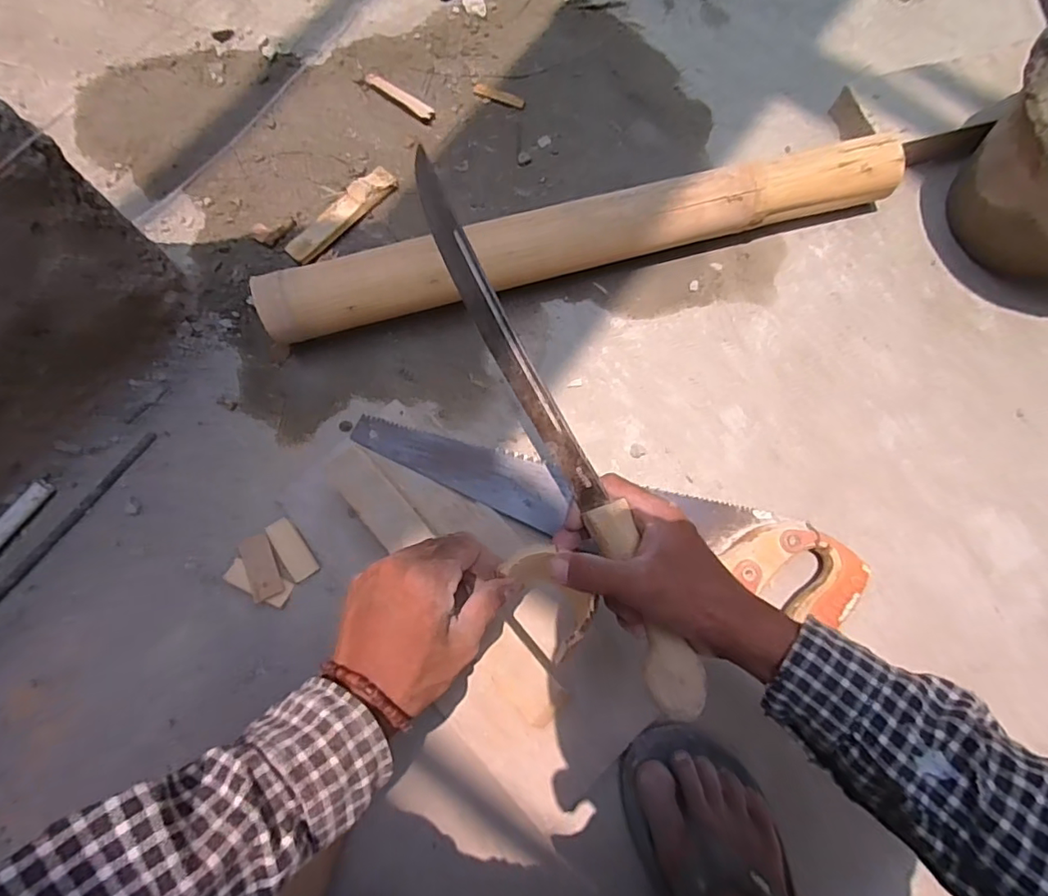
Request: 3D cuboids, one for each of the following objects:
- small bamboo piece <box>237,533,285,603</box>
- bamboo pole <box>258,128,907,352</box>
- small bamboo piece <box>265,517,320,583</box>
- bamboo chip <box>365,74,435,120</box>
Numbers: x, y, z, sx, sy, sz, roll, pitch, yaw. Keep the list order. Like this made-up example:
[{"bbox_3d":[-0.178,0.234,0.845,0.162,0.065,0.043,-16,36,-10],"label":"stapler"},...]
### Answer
[{"bbox_3d":[-0.244,0.111,0.513,0.028,0.010,0.059,-22,77,-7],"label":"small bamboo piece"},{"bbox_3d":[0.072,-0.215,0.582,0.673,0.076,0.069,-16,77,-5],"label":"bamboo pole"},{"bbox_3d":[-0.219,0.095,0.522,0.024,0.007,0.060,-33,79,-9],"label":"small bamboo piece"},{"bbox_3d":[-0.147,-0.415,0.653,0.095,0.007,0.016,35,77,7],"label":"bamboo chip"}]

